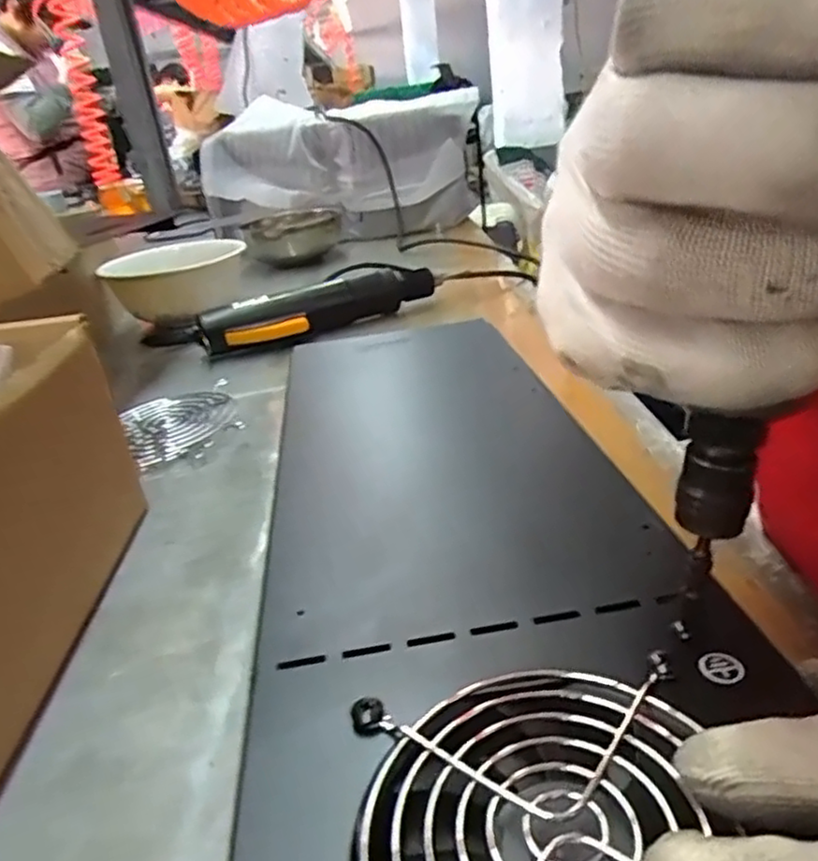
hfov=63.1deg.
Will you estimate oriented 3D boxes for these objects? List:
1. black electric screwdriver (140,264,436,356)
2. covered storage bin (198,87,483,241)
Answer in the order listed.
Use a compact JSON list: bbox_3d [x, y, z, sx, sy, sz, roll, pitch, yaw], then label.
[{"bbox_3d":[-0.092,-0.103,0.572,0.249,0.042,0.042,-16,28,-17],"label":"black electric screwdriver"},{"bbox_3d":[-0.089,-0.356,0.919,0.359,0.164,0.080,-5,27,5],"label":"covered storage bin"}]

